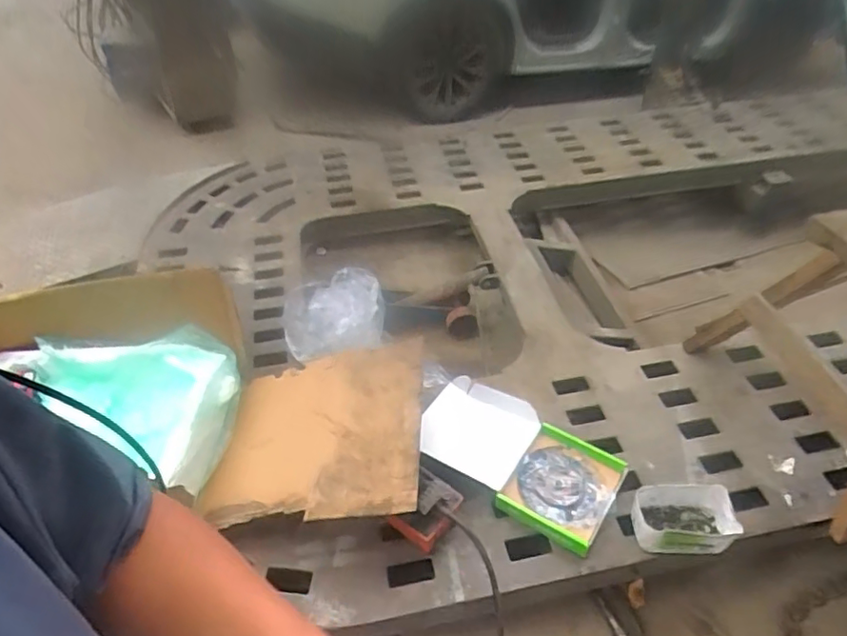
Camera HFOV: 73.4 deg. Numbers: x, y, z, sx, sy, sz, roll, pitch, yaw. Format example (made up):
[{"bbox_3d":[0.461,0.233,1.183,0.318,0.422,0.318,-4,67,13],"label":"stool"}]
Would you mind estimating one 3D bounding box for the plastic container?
[{"bbox_3d":[0.590,0.452,1.293,0.235,0.106,0.137,5,43,0],"label":"plastic container"}]

